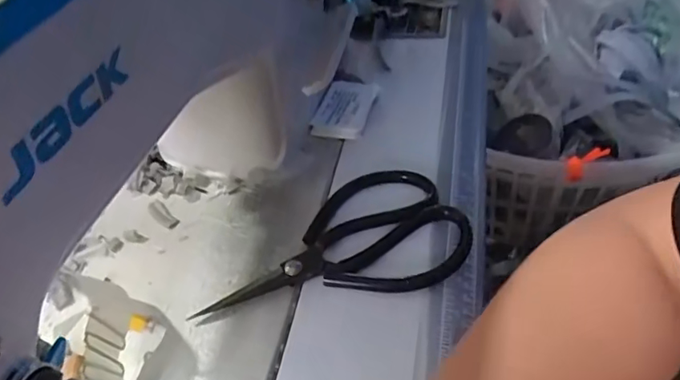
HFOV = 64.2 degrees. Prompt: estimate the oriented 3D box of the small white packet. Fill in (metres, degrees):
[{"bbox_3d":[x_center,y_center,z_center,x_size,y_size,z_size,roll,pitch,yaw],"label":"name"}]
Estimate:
[{"bbox_3d":[0.005,-0.075,0.486,0.046,0.009,0.075,6,49,15],"label":"small white packet"}]

